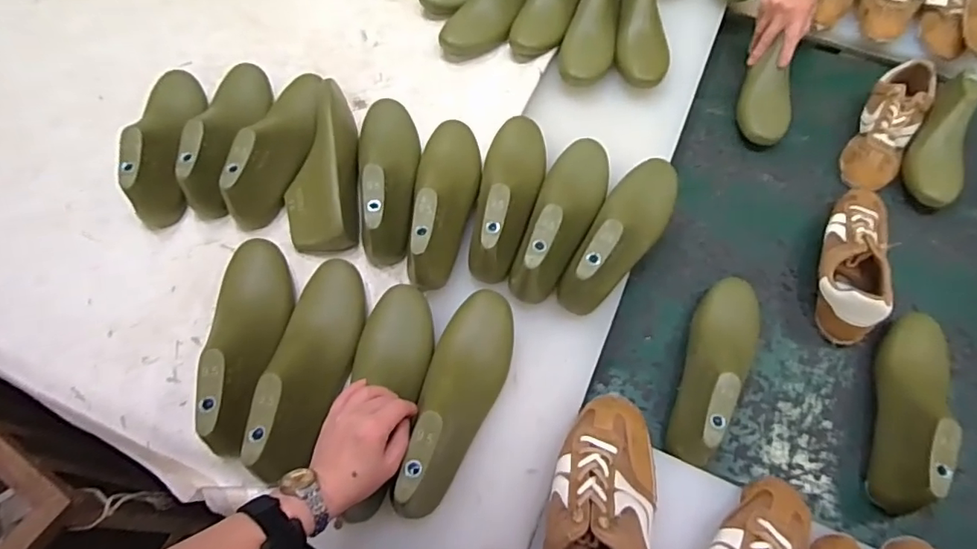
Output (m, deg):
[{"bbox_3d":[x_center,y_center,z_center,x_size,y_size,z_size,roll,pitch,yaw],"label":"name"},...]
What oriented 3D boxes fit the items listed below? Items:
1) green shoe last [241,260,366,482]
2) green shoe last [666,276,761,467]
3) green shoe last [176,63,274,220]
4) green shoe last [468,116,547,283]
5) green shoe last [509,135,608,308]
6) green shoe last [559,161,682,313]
[{"bbox_3d":[-0.196,0.089,0.592,0.089,0.074,0.251,0,62,-1],"label":"green shoe last"},{"bbox_3d":[0.291,0.108,0.656,0.093,0.093,0.258,22,64,11],"label":"green shoe last"},{"bbox_3d":[-0.366,-0.217,0.752,0.074,0.078,0.270,0,62,-1],"label":"green shoe last"},{"bbox_3d":[0.030,-0.124,0.706,0.086,0.074,0.262,9,62,4],"label":"green shoe last"},{"bbox_3d":[0.098,-0.088,0.697,0.082,0.082,0.259,23,64,11],"label":"green shoe last"},{"bbox_3d":[0.180,-0.067,0.690,0.084,0.083,0.260,29,66,14],"label":"green shoe last"}]

